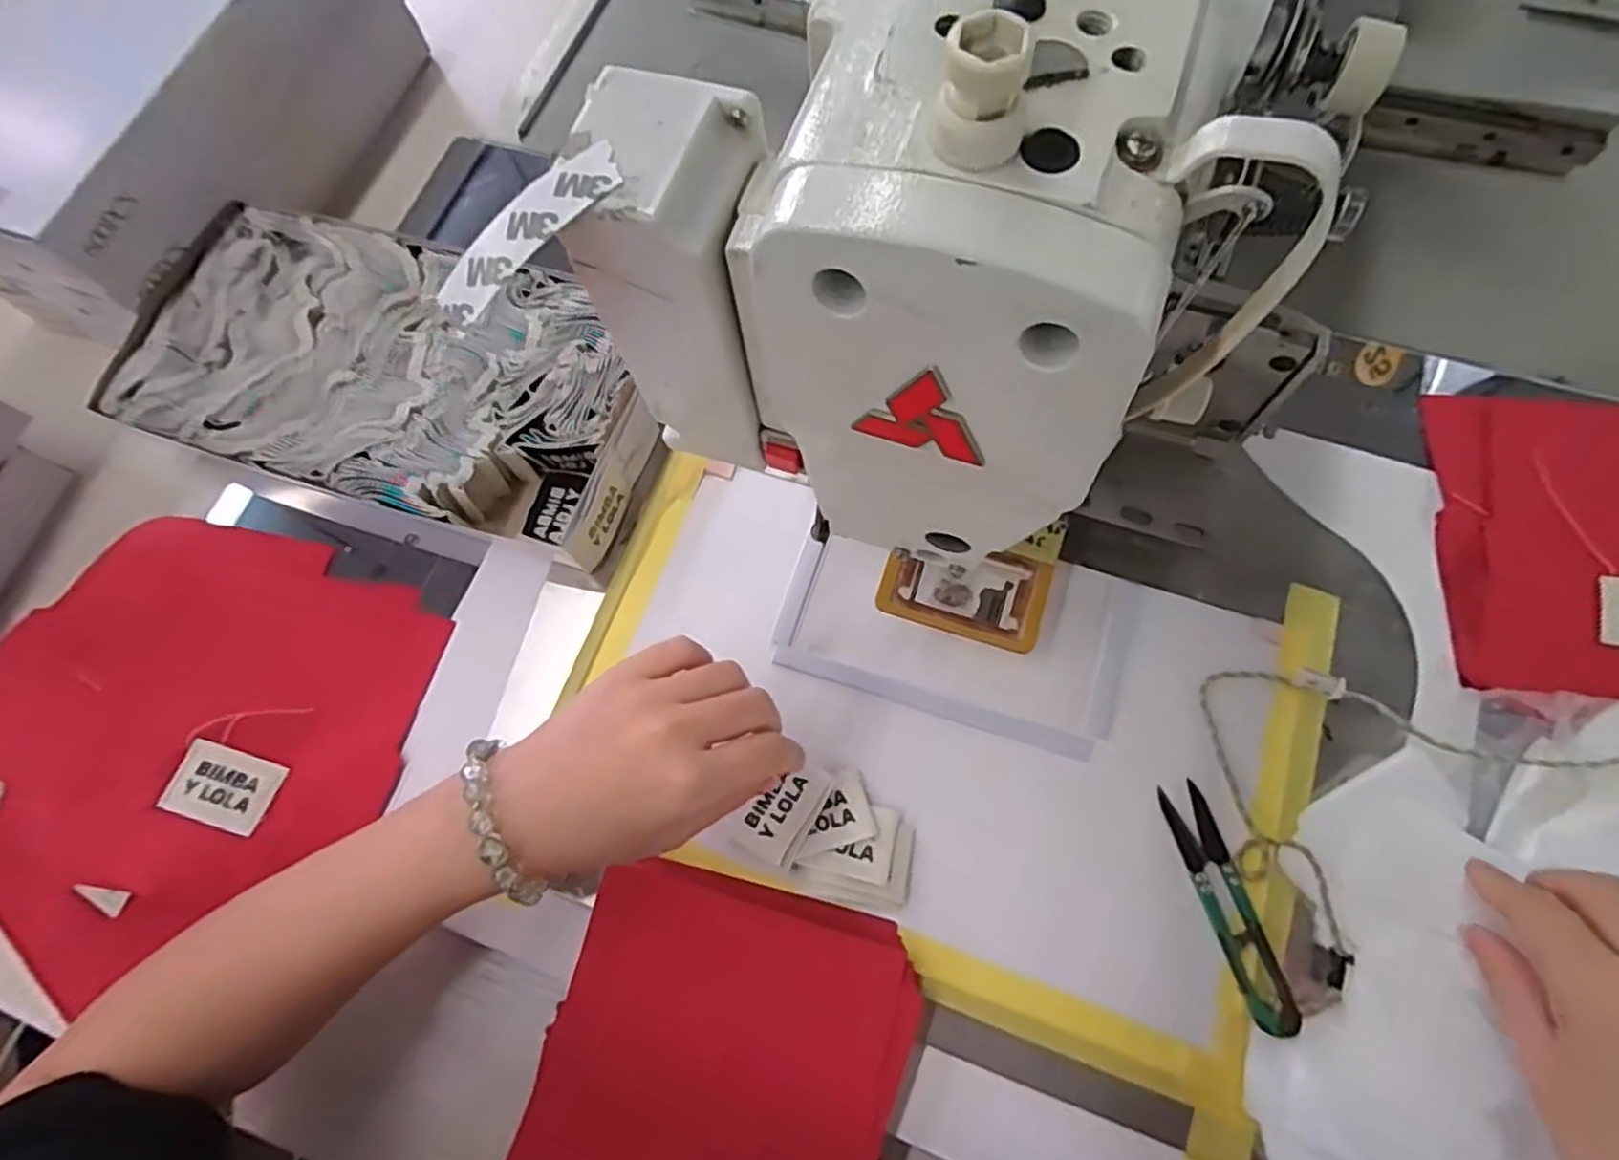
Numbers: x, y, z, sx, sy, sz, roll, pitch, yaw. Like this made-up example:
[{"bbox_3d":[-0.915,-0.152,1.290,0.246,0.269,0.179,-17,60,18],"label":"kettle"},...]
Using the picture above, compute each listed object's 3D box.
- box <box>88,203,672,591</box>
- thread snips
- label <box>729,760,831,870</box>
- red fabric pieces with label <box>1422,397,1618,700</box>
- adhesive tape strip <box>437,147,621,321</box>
[{"bbox_3d":[-0.237,-0.120,0.447,0.318,0.049,0.158,17,73,9],"label":"box"},{"bbox_3d":[0.188,0.146,0.344,0.022,0.009,0.104,-17,71,-3],"label":"thread snips"},{"bbox_3d":[-0.012,0.109,0.364,0.029,0.004,0.048,27,67,11],"label":"label"},{"bbox_3d":[0.413,-0.018,0.392,0.168,0.024,0.171,10,72,6],"label":"red fabric pieces with label"},{"bbox_3d":[-0.071,-0.087,0.191,0.056,0.008,0.014,-40,70,6],"label":"adhesive tape strip"}]

